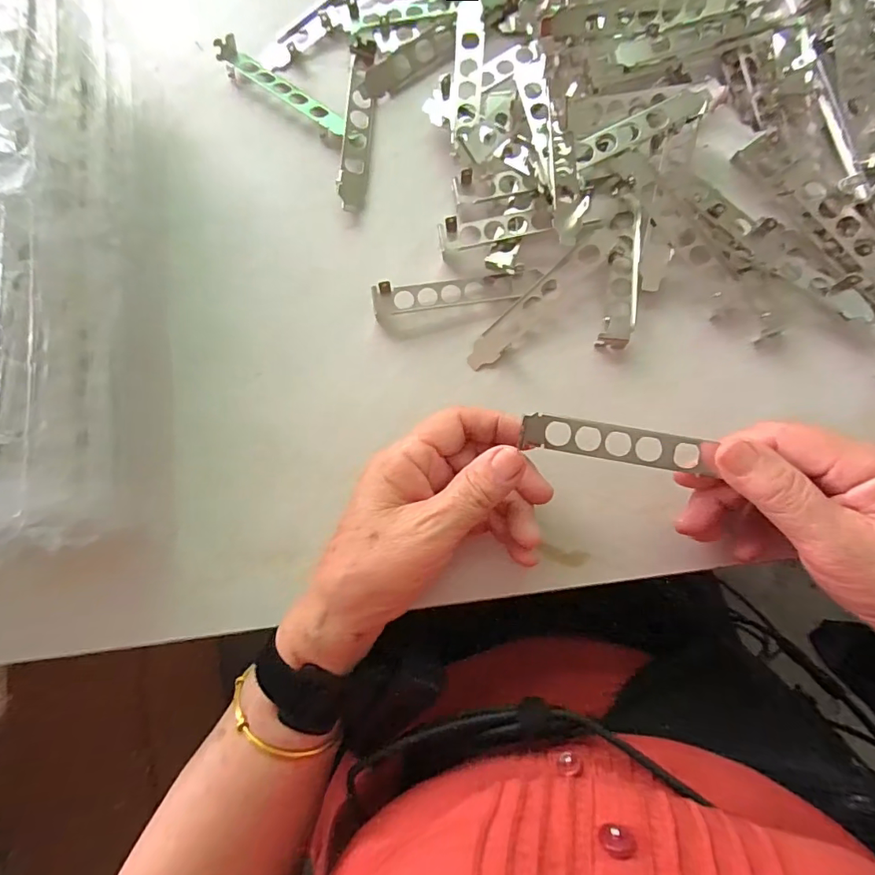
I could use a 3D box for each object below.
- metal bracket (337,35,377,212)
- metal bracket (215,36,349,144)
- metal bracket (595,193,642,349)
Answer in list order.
[{"bbox_3d":[-0.055,-0.214,0.330,0.019,0.015,0.121,4,84,6],"label":"metal bracket"},{"bbox_3d":[-0.112,-0.245,0.338,0.112,0.018,0.023,39,88,8],"label":"metal bracket"},{"bbox_3d":[0.117,-0.107,0.300,0.021,0.016,0.098,7,84,6],"label":"metal bracket"}]

